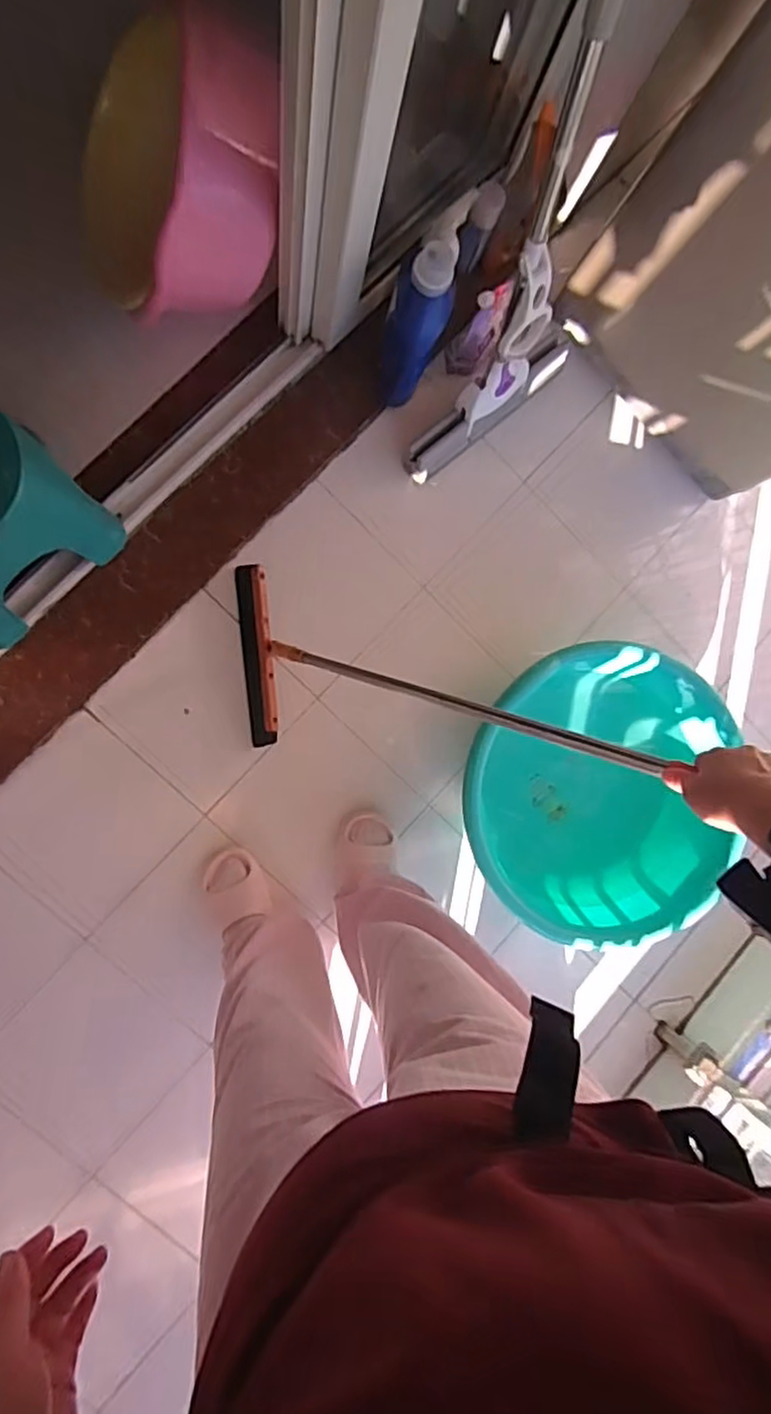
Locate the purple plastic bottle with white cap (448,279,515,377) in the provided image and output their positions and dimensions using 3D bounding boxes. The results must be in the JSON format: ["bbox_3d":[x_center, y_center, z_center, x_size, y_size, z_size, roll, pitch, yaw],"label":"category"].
[{"bbox_3d":[0.166,-0.656,1.182,0.073,0.227,0.091,28,87,-8],"label":"purple plastic bottle with white cap"}]

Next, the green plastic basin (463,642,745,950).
[{"bbox_3d":[0.383,0.156,1.265,0.508,0.189,0.497,0,91,-9],"label":"green plastic basin"}]

